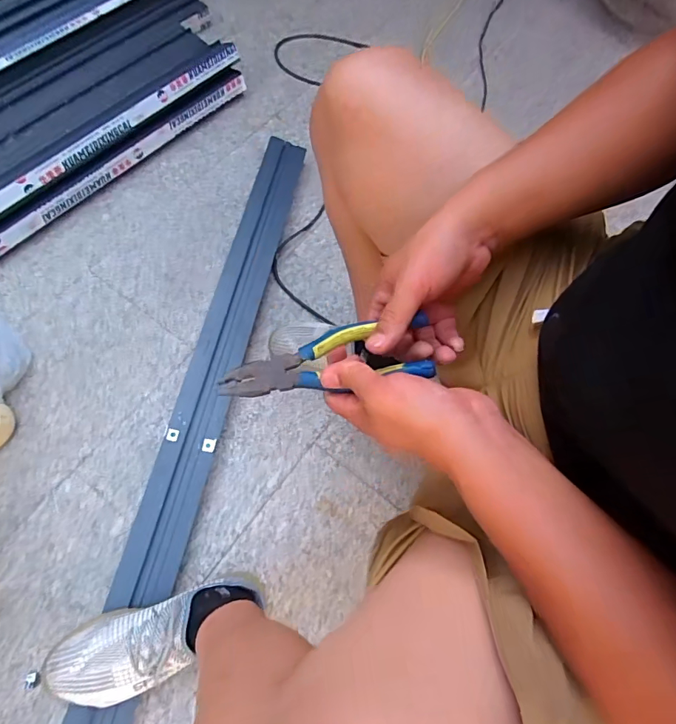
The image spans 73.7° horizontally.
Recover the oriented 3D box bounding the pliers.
[{"bbox_3d":[-0.013,0.000,0.398,0.187,0.013,0.054,-12,69,2],"label":"pliers"}]

